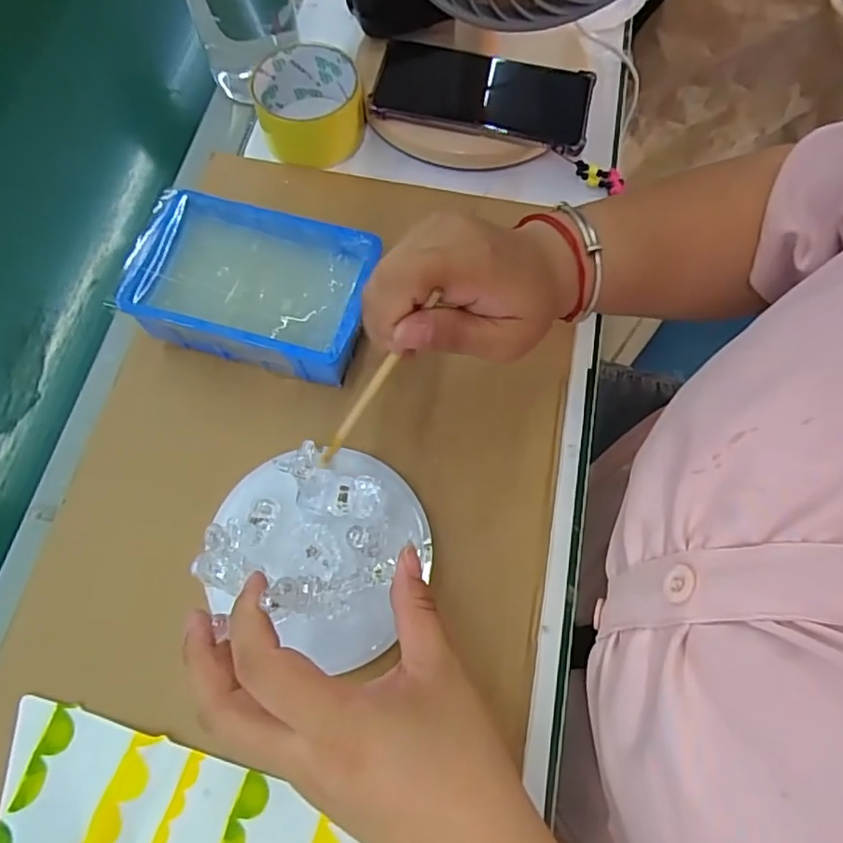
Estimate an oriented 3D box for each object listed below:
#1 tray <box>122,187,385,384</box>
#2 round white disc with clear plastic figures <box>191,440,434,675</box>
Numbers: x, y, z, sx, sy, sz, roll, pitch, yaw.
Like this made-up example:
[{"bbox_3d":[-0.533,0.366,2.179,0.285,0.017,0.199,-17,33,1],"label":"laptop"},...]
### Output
[{"bbox_3d":[-0.106,-0.083,0.388,0.152,0.057,0.104,17,69,6],"label":"tray"},{"bbox_3d":[-0.060,0.068,0.340,0.119,0.025,0.114,0,68,0],"label":"round white disc with clear plastic figures"}]

